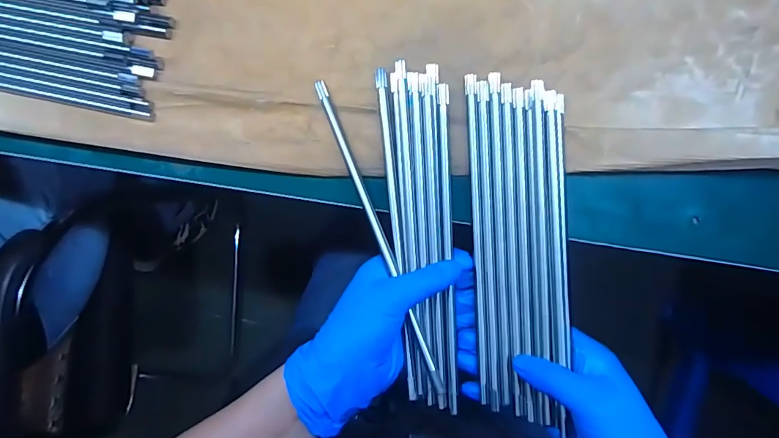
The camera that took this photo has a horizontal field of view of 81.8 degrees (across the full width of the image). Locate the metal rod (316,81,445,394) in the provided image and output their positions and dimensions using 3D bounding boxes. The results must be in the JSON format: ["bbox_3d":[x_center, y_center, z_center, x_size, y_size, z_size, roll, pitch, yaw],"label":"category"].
[{"bbox_3d":[-0.008,0.009,0.320,0.006,0.010,0.234,-22,83,7],"label":"metal rod"}]

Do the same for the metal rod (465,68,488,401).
[{"bbox_3d":[0.064,0.016,0.326,0.006,0.004,0.234,-3,92,6],"label":"metal rod"}]

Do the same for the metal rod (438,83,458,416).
[{"bbox_3d":[0.043,0.023,0.324,0.007,0.004,0.235,-2,92,6],"label":"metal rod"}]

